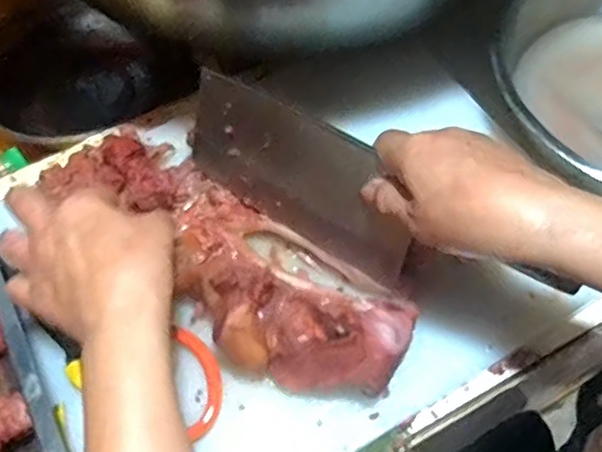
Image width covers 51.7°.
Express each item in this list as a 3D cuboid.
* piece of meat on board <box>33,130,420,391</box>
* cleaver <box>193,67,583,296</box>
[{"bbox_3d":[-0.053,0.016,0.451,0.288,0.057,0.109,37,69,23],"label":"piece of meat on board"},{"bbox_3d":[0.039,-0.017,0.438,0.273,0.097,0.026,34,45,13],"label":"cleaver"}]

